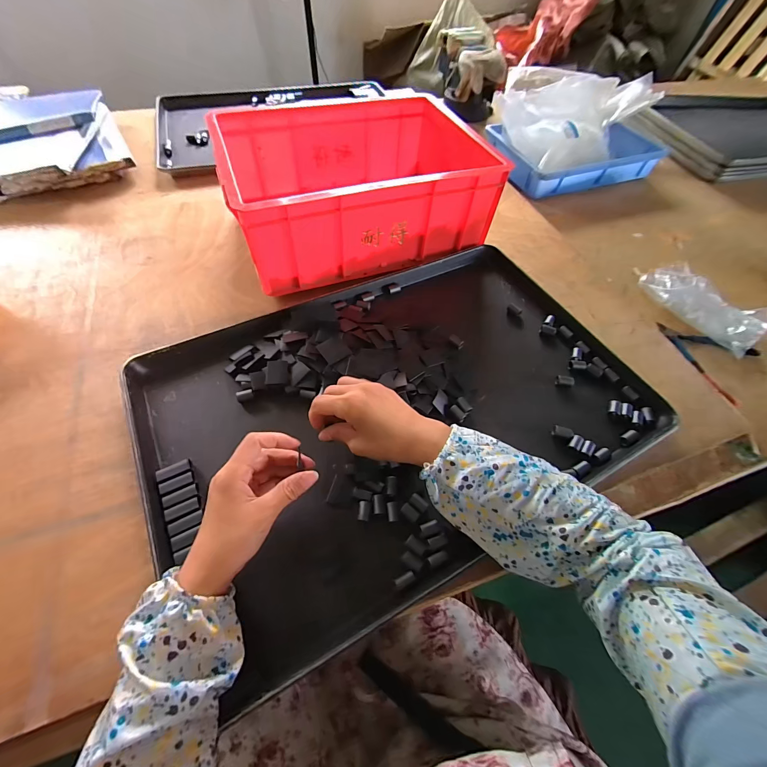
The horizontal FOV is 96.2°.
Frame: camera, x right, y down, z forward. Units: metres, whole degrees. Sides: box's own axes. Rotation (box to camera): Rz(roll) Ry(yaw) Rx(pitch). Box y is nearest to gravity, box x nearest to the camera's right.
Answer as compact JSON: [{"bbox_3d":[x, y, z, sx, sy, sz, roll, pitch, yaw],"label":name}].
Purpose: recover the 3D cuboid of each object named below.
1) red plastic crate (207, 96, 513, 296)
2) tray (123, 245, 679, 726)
[{"bbox_3d":[-0.047,-0.334,0.592,0.387,0.153,0.292,-15,59,-14],"label":"red plastic crate"},{"bbox_3d":[0.026,0.009,0.447,0.606,0.043,0.417,-22,61,-18],"label":"tray"}]

